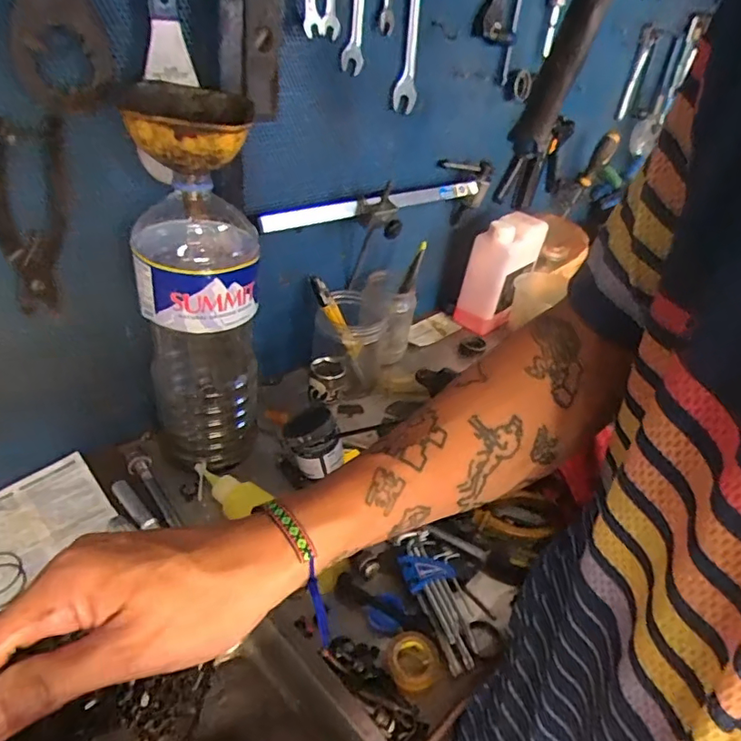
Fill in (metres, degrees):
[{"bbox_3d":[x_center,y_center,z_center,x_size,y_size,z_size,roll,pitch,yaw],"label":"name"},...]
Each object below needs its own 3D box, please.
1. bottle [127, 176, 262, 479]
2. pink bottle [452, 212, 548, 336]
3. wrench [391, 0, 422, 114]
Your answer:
[{"bbox_3d":[-0.159,-0.035,0.508,0.100,0.268,0.105,-9,37,-21],"label":"bottle"},{"bbox_3d":[0.211,-0.162,0.865,0.077,0.174,0.117,28,40,28],"label":"pink bottle"},{"bbox_3d":[0.050,-0.406,0.590,0.016,0.215,0.045,17,36,18],"label":"wrench"}]

